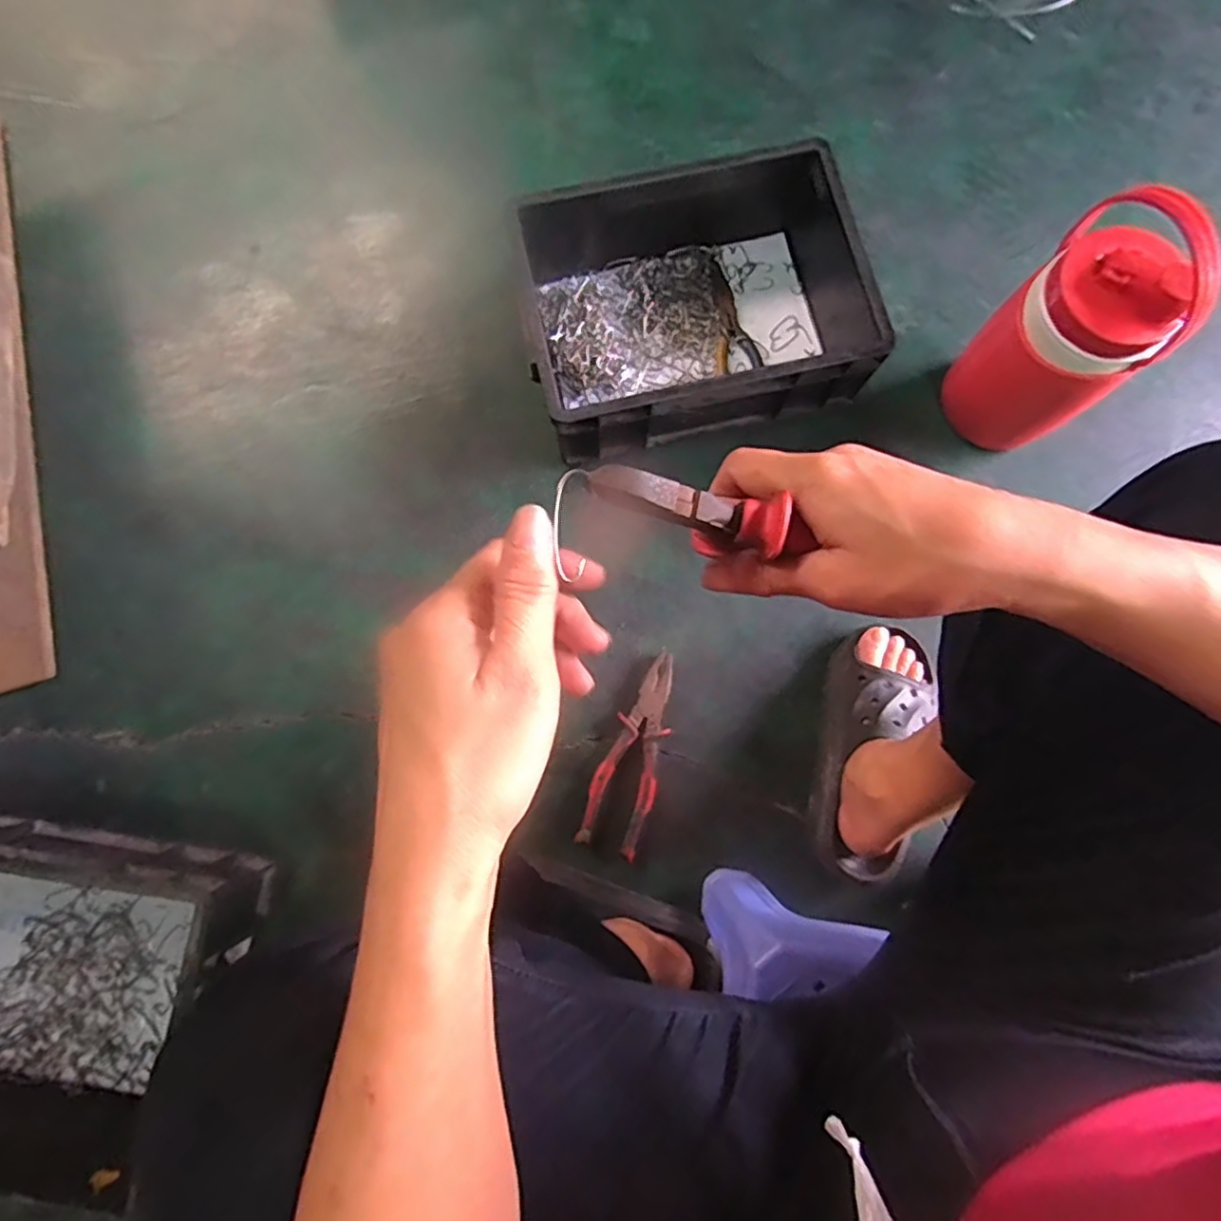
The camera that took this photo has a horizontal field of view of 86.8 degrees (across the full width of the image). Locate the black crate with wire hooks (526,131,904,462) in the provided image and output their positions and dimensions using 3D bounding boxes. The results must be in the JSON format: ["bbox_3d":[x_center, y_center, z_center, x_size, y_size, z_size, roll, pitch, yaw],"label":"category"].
[{"bbox_3d":[0.089,-0.335,0.701,0.361,0.132,0.285,-14,78,-3],"label":"black crate with wire hooks"}]

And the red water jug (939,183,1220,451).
[{"bbox_3d":[0.420,-0.252,0.600,0.124,0.267,0.098,39,81,6],"label":"red water jug"}]

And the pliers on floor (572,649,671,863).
[{"bbox_3d":[0.023,0.138,0.644,0.061,0.019,0.196,15,78,3],"label":"pliers on floor"}]

